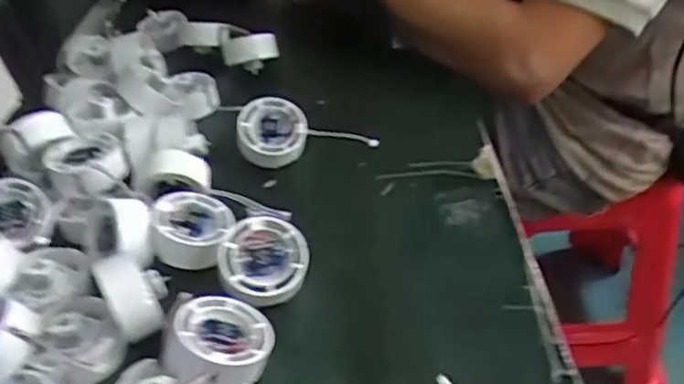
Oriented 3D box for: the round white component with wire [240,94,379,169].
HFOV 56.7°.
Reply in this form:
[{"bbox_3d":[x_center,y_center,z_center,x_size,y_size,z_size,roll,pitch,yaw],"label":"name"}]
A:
[{"bbox_3d":[-0.030,-0.052,0.526,0.111,0.040,0.046,-7,38,0],"label":"round white component with wire"}]

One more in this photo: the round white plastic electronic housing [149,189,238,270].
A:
[{"bbox_3d":[-0.106,0.026,0.444,0.052,0.025,0.052,8,43,-8],"label":"round white plastic electronic housing"}]

